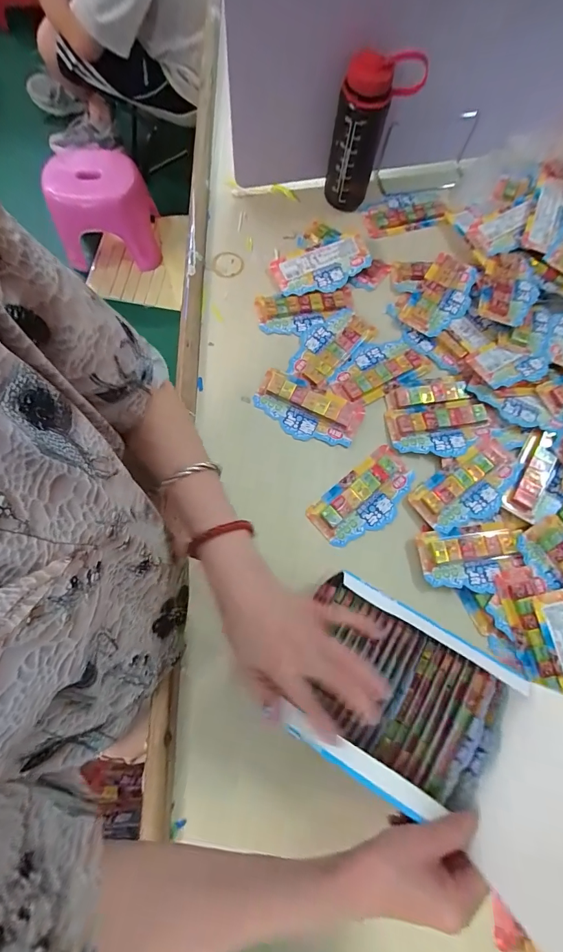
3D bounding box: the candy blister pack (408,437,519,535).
[{"bbox_3d":[0.241,0.016,0.477,0.140,0.009,0.081,-33,77,-7],"label":"candy blister pack"}]

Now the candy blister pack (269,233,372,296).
[{"bbox_3d":[0.060,-0.317,0.567,0.142,0.016,0.078,-17,75,-3],"label":"candy blister pack"}]

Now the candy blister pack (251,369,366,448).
[{"bbox_3d":[0.034,-0.090,0.507,0.143,0.010,0.077,26,77,8],"label":"candy blister pack"}]

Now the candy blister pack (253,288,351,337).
[{"bbox_3d":[0.036,-0.239,0.554,0.142,0.013,0.066,-7,75,-1],"label":"candy blister pack"}]

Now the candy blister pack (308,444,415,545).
[{"bbox_3d":[0.108,0.030,0.482,0.143,0.016,0.077,-39,78,-9],"label":"candy blister pack"}]

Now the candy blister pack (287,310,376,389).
[{"bbox_3d":[0.068,-0.188,0.541,0.075,0.012,0.134,38,79,10],"label":"candy blister pack"}]

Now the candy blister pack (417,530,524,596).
[{"bbox_3d":[0.230,0.102,0.453,0.121,0.014,0.070,-1,75,1],"label":"candy blister pack"}]

